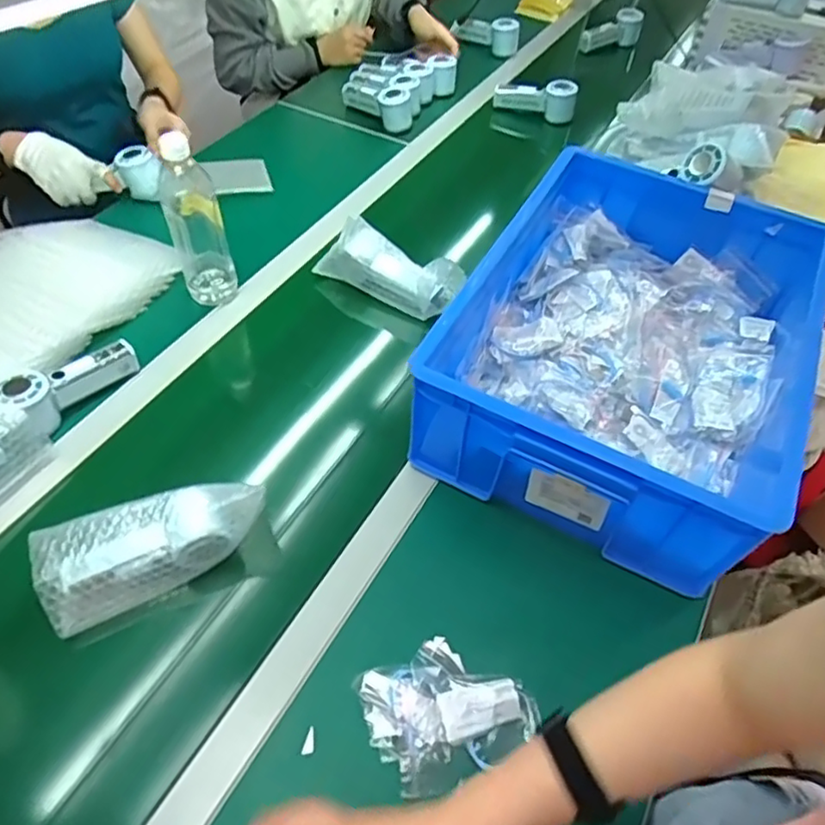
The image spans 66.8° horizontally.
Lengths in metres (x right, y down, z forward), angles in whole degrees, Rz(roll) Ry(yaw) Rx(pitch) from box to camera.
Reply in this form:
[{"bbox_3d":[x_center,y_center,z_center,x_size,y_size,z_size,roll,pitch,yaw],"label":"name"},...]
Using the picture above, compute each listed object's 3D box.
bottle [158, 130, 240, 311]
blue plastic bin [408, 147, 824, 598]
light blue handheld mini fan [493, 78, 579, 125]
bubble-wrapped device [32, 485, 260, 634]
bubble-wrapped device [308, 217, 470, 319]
[{"bbox_3d":[-0.274,-0.241,0.795,0.066,0.217,0.066,-12,53,-14],"label":"bottle"},{"bbox_3d":[0.247,-0.074,0.723,0.371,0.163,0.456,25,54,15],"label":"blue plastic bin"},{"bbox_3d":[0.236,-0.607,1.197,0.154,0.056,0.055,16,52,8],"label":"light blue handheld mini fan"},{"bbox_3d":[-0.245,0.122,0.594,0.202,0.067,0.078,-17,54,-17],"label":"bubble-wrapped device"},{"bbox_3d":[-0.030,-0.204,0.877,0.190,0.065,0.076,25,54,15],"label":"bubble-wrapped device"}]

